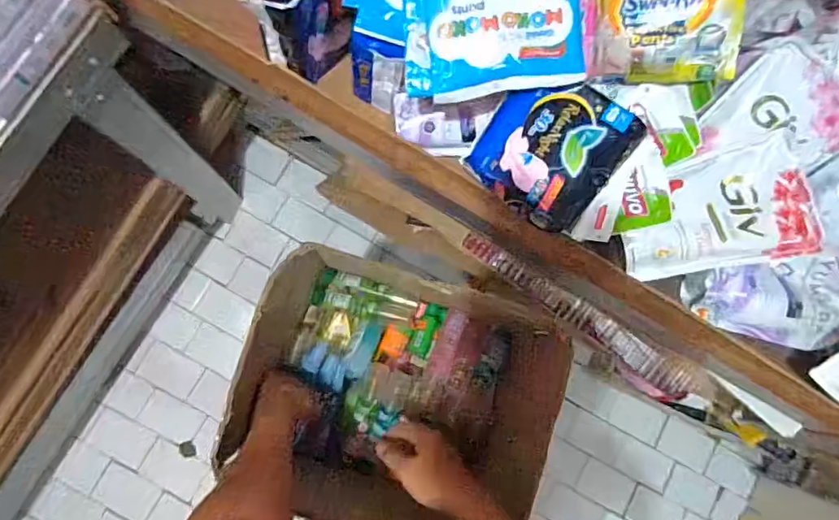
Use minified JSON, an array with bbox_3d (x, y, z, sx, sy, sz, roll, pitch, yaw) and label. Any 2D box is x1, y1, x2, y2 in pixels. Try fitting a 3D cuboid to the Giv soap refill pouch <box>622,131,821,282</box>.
[{"bbox_3d":[0.314,-0.049,0.552,0.189,0.025,0.123,-15,89,6],"label":"Giv soap refill pouch"}]

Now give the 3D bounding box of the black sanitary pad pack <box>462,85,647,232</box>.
[{"bbox_3d":[0.126,-0.107,0.496,0.123,0.034,0.125,37,95,10],"label":"black sanitary pad pack"}]

